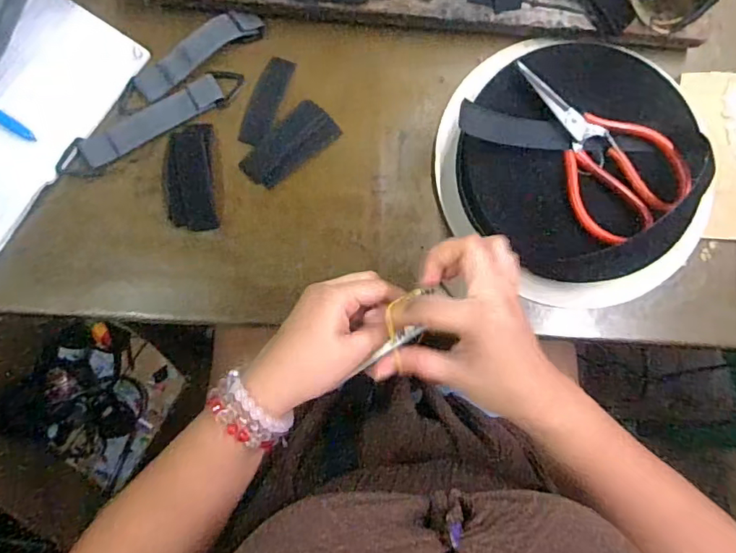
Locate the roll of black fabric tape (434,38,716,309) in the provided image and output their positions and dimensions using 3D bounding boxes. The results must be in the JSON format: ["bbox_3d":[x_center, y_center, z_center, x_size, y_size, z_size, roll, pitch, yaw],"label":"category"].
[{"bbox_3d":[0.188,-0.098,0.444,0.242,0.059,0.234,0,83,-3],"label":"roll of black fabric tape"}]

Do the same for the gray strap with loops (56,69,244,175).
[{"bbox_3d":[-0.192,-0.136,0.452,0.173,0.008,0.029,-30,85,-6],"label":"gray strap with loops"}]

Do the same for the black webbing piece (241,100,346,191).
[{"bbox_3d":[-0.073,-0.120,0.464,0.091,0.004,0.045,-39,86,-7],"label":"black webbing piece"}]

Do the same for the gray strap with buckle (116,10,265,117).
[{"bbox_3d":[-0.162,-0.197,0.454,0.144,0.013,0.034,-32,85,-6],"label":"gray strap with buckle"}]

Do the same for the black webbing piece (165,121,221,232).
[{"bbox_3d":[-0.159,-0.089,0.454,0.043,0.007,0.093,-4,83,-3],"label":"black webbing piece"}]

